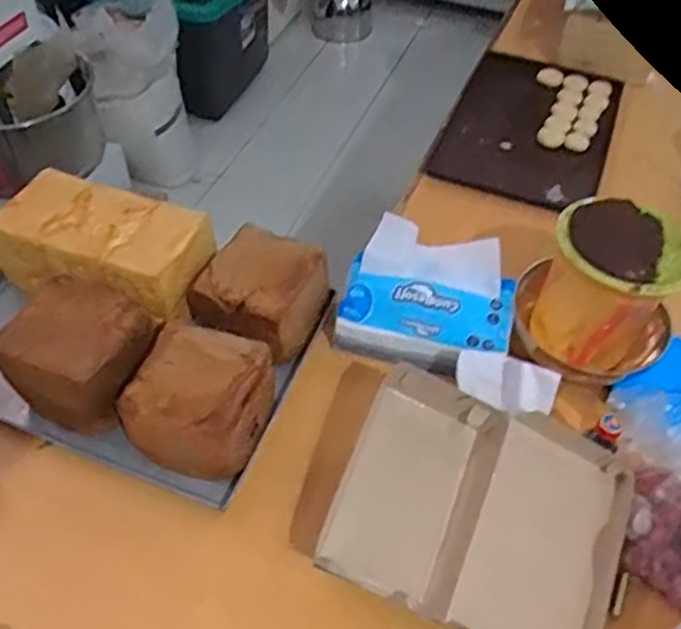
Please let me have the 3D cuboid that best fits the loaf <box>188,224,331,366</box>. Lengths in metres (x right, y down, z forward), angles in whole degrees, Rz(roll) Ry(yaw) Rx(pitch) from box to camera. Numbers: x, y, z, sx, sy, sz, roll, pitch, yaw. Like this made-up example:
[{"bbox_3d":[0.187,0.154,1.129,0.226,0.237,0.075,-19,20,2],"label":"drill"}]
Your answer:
[{"bbox_3d":[-0.089,-0.028,0.790,0.124,0.083,0.130,27,54,19],"label":"loaf"}]

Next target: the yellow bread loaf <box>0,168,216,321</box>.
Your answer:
[{"bbox_3d":[-0.281,-0.079,0.828,0.247,0.078,0.134,16,51,12],"label":"yellow bread loaf"}]

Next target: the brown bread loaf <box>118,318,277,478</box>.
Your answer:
[{"bbox_3d":[-0.140,0.089,0.705,0.131,0.100,0.131,2,55,-2],"label":"brown bread loaf"}]

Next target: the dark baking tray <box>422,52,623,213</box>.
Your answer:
[{"bbox_3d":[0.296,-0.293,1.101,0.242,0.025,0.349,18,52,13],"label":"dark baking tray"}]

